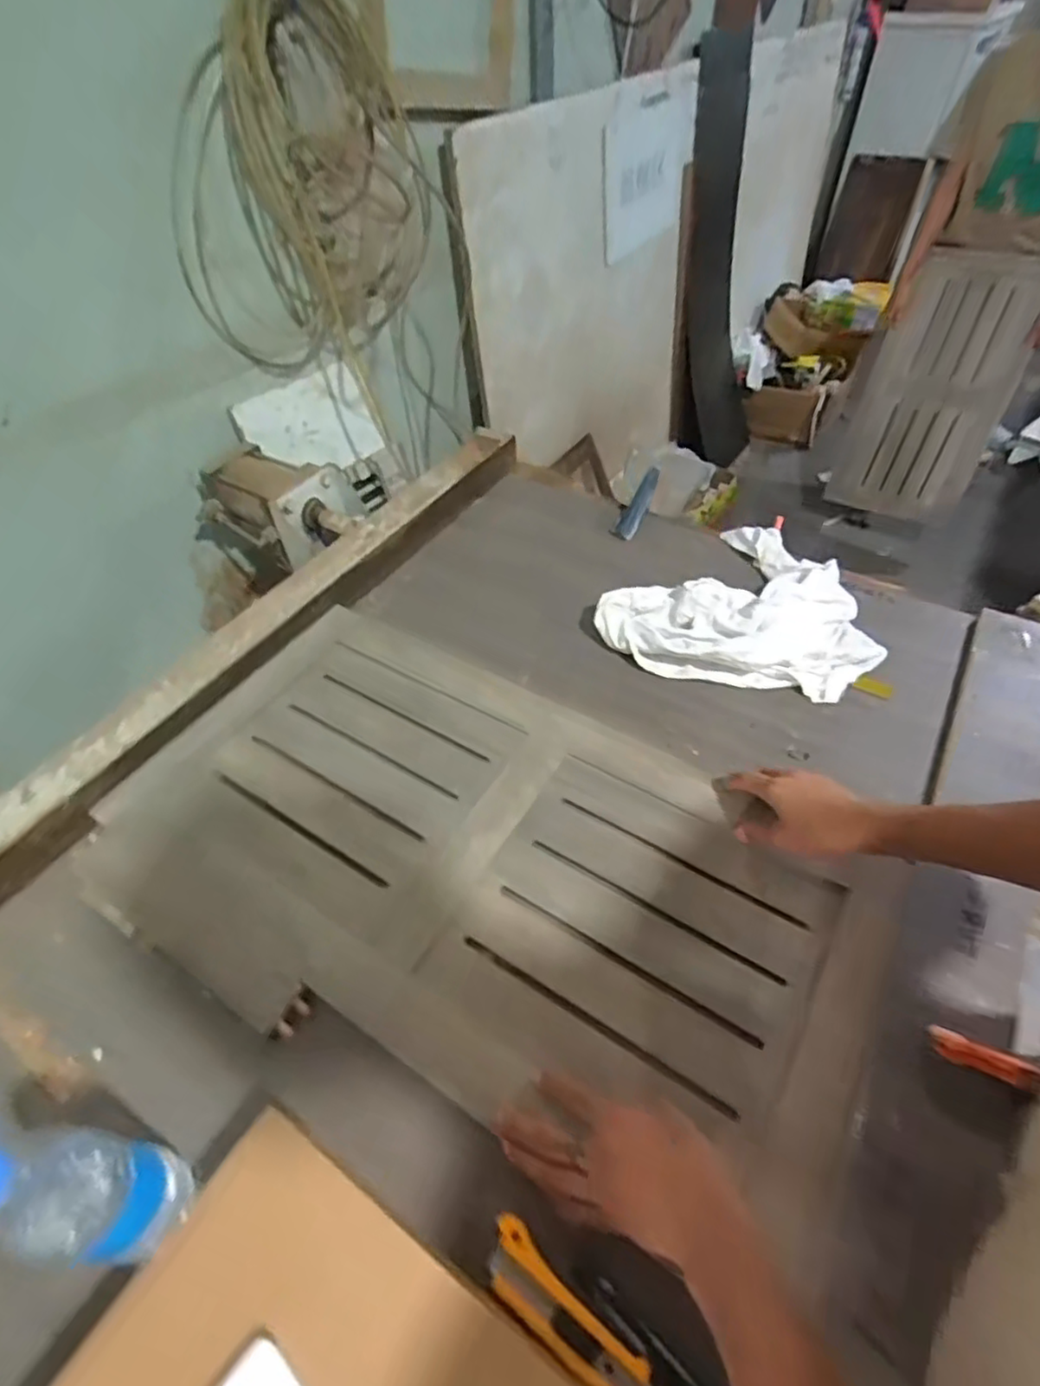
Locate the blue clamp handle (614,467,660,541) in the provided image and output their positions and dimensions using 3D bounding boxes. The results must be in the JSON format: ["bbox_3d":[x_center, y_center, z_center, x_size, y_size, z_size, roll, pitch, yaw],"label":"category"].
[{"bbox_3d":[0.192,-0.306,1.037,0.034,0.015,0.146,20,69,19],"label":"blue clamp handle"}]

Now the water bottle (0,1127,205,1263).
[{"bbox_3d":[-0.273,0.315,0.408,0.061,0.213,0.060,17,52,17],"label":"water bottle"}]

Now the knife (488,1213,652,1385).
[{"bbox_3d":[0.054,0.426,0.414,0.183,0.008,0.035,30,57,26],"label":"knife"}]

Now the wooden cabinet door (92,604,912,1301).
[{"bbox_3d":[-0.038,0.152,0.653,0.735,0.015,0.382,25,55,22],"label":"wooden cabinet door"}]

